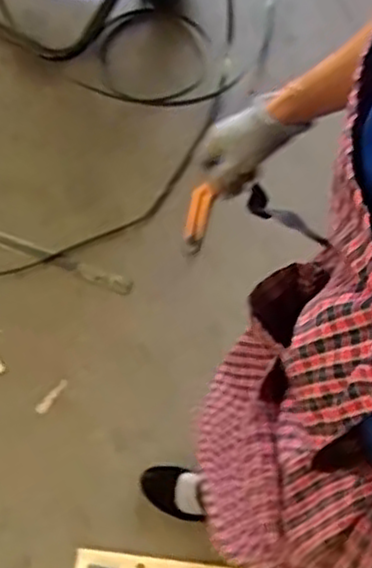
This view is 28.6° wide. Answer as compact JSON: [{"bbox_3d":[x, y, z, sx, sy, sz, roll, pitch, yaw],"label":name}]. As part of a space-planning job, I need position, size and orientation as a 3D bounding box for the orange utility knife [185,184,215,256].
[{"bbox_3d":[0.026,-0.146,1.623,0.049,0.016,0.158,9,79,1],"label":"orange utility knife"}]

